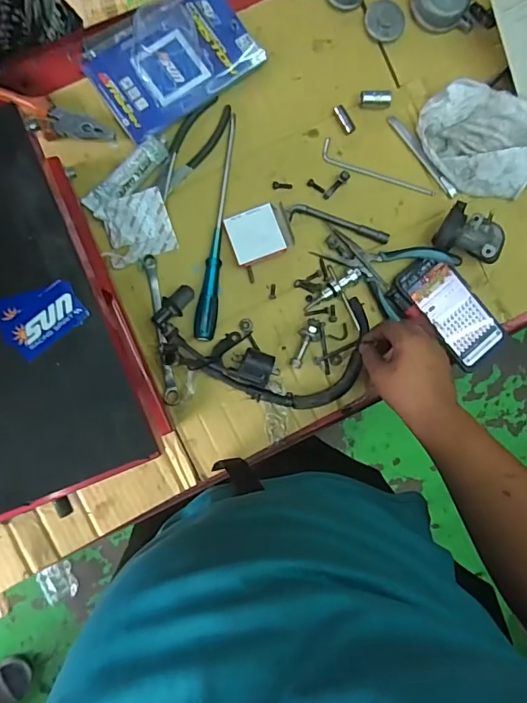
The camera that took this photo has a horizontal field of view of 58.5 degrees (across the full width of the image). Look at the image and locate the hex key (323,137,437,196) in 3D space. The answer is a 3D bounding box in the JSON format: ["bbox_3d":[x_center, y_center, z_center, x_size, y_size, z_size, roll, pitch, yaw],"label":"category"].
[{"bbox_3d":[0.154,-0.239,0.636,0.165,0.004,0.029,25,87,-5],"label":"hex key"}]

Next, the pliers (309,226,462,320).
[{"bbox_3d":[0.162,-0.125,0.622,0.150,0.029,0.113,41,86,-4],"label":"pliers"}]

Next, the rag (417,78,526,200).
[{"bbox_3d":[0.293,-0.284,0.627,0.178,0.042,0.125,22,87,-5],"label":"rag"}]

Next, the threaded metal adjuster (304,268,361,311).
[{"bbox_3d":[0.090,-0.080,0.616,0.087,0.016,0.017,-35,93,9],"label":"threaded metal adjuster"}]

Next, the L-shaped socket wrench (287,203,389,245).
[{"bbox_3d":[0.101,-0.170,0.624,0.137,0.011,0.027,13,88,-5],"label":"L-shaped socket wrench"}]

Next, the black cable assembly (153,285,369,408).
[{"bbox_3d":[-0.003,-0.018,0.593,0.259,0.064,0.152,15,88,-8],"label":"black cable assembly"}]

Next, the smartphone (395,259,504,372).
[{"bbox_3d":[0.254,-0.056,0.634,0.078,0.011,0.158,-41,93,-5],"label":"smartphone"}]

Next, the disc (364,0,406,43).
[{"bbox_3d":[0.164,-0.445,0.631,0.053,0.014,0.052,0,90,-6],"label":"disc"}]

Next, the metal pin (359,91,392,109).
[{"bbox_3d":[0.150,-0.336,0.630,0.042,0.014,0.018,-1,90,-6],"label":"metal pin"}]

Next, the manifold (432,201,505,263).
[{"bbox_3d":[0.274,-0.155,0.626,0.084,0.044,0.062,21,88,-6],"label":"manifold"}]

